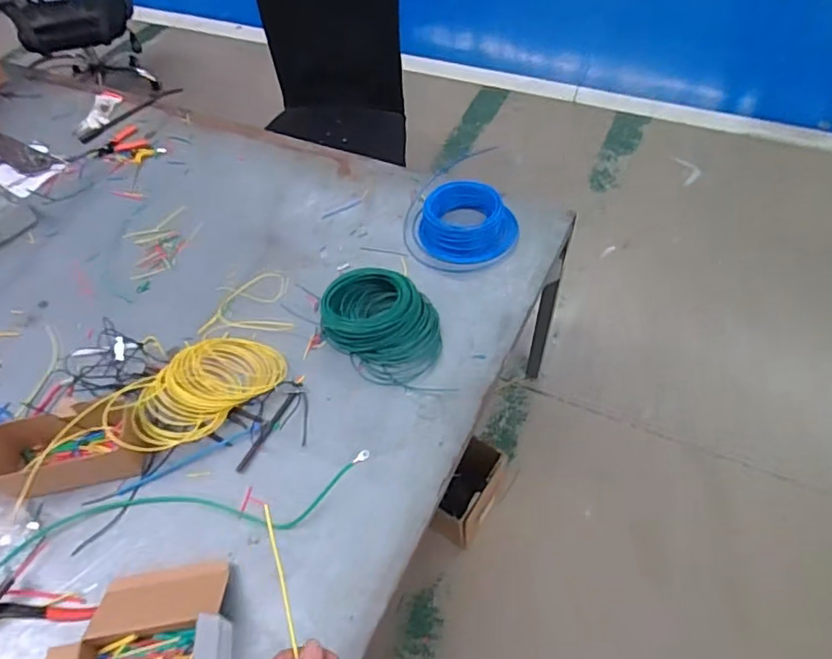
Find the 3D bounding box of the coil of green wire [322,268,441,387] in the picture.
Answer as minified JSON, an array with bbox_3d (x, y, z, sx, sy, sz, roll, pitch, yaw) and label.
[{"bbox_3d":[-0.070,-0.020,1.111,0.187,0.075,0.266,-36,60,-21],"label":"coil of green wire"}]

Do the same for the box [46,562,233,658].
[{"bbox_3d":[-0.378,0.422,0.801,0.236,0.078,0.167,-7,54,-1],"label":"box"}]

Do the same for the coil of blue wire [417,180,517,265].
[{"bbox_3d":[0.117,-0.241,1.264,0.211,0.076,0.175,4,54,6],"label":"coil of blue wire"}]

